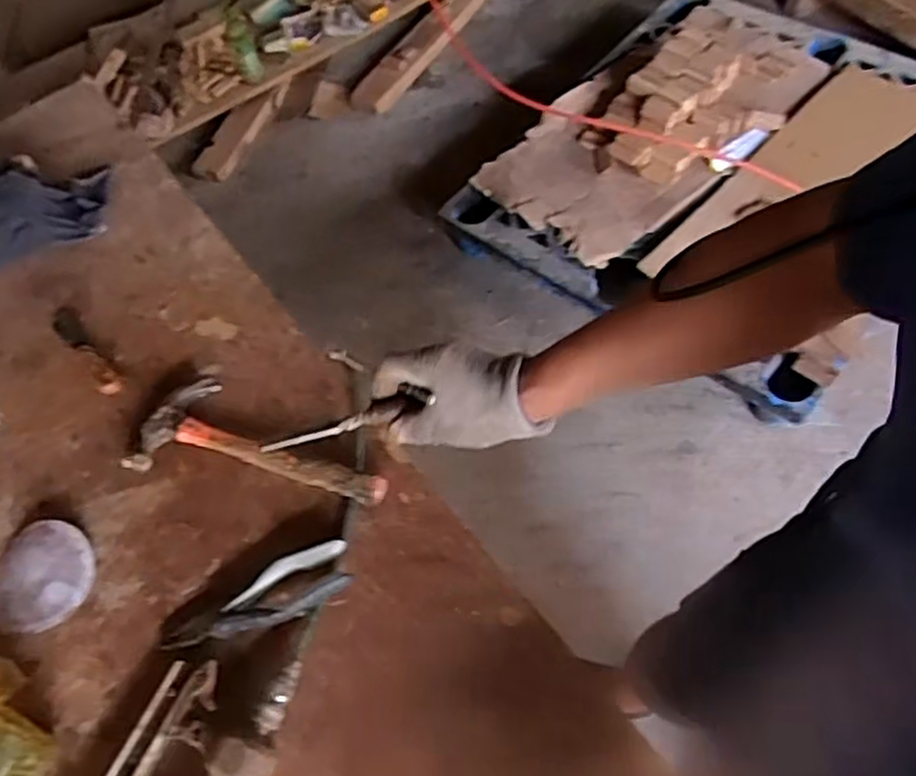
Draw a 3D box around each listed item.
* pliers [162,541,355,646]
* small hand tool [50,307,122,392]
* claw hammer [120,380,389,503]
[{"bbox_3d":[-0.202,0.209,0.721,0.193,0.030,0.060,-17,58,-4],"label":"pliers"},{"bbox_3d":[-0.472,-0.051,0.919,0.034,0.024,0.175,-40,62,-18],"label":"small hand tool"},{"bbox_3d":[-0.215,0.054,0.821,0.297,0.033,0.126,7,59,10],"label":"claw hammer"}]

